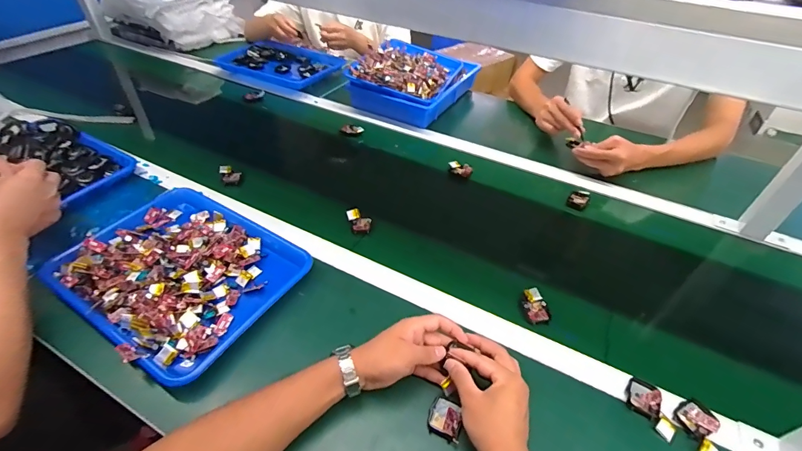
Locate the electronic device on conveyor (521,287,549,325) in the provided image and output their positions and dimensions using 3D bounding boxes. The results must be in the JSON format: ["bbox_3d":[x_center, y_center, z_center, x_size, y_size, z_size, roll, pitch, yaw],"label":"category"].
[{"bbox_3d":[0.203,0.121,0.574,0.038,0.017,0.054,1,43,-2],"label":"electronic device on conveyor"}]

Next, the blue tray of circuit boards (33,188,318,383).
[{"bbox_3d":[-0.326,0.062,0.574,0.319,0.040,0.251,25,47,22],"label":"blue tray of circuit boards"}]

